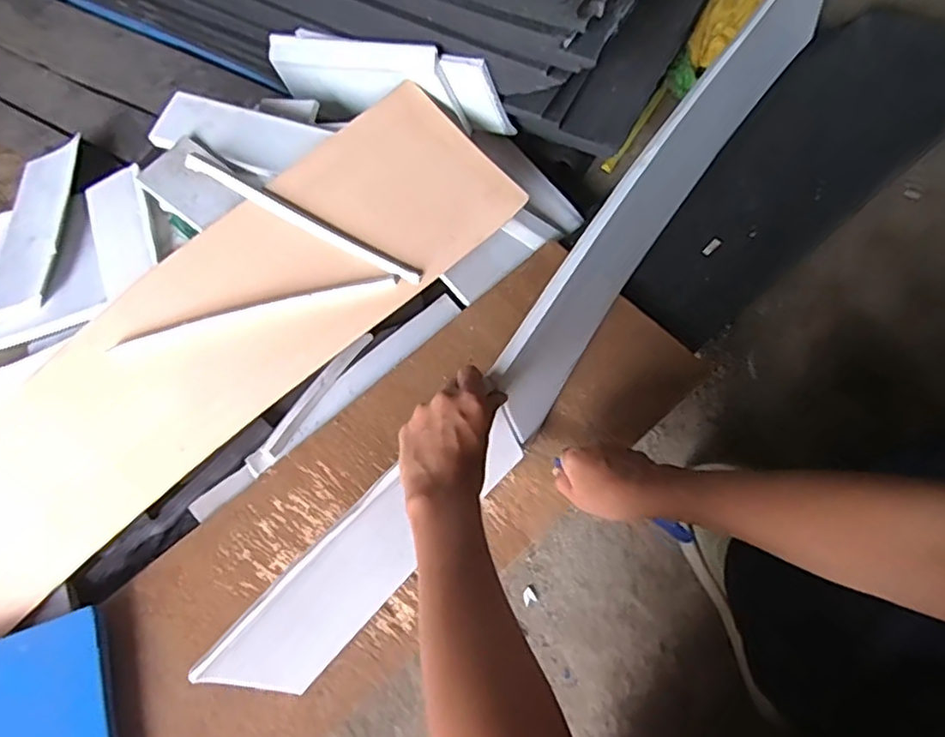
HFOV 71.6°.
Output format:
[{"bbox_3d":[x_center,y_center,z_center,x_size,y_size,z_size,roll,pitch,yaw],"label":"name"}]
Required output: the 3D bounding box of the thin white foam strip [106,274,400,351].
[{"bbox_3d":[-0.208,-0.054,0.629,0.275,0.017,0.021,-15,65,-4],"label":"thin white foam strip"}]

